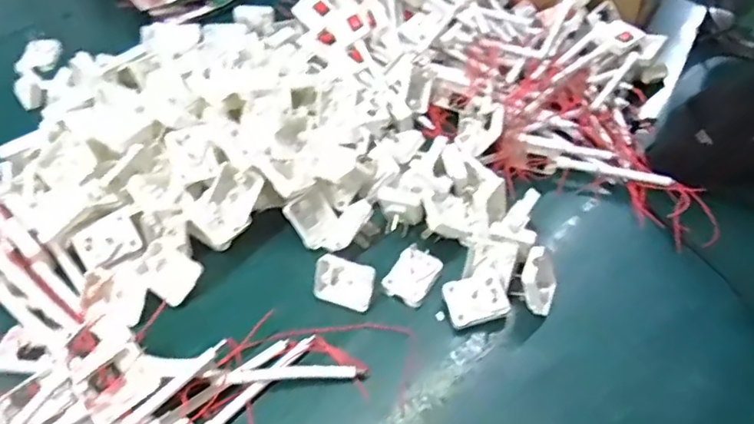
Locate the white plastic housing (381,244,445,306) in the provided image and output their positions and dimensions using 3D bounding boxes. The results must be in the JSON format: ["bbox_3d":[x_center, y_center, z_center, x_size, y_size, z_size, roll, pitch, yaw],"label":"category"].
[{"bbox_3d":[0.031,0.053,0.515,0.037,0.014,0.049,29,55,24],"label":"white plastic housing"}]

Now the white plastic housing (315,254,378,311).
[{"bbox_3d":[-0.027,0.059,0.501,0.050,0.040,0.015,16,17,18],"label":"white plastic housing"}]

